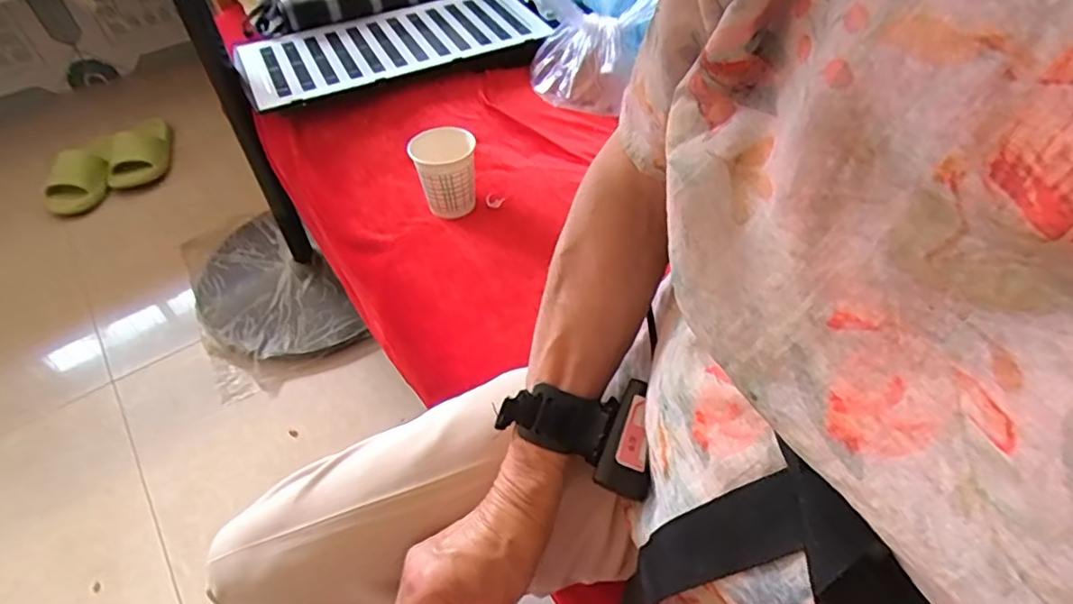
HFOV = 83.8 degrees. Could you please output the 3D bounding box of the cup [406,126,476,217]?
[{"bbox_3d":[-0.100,-0.145,0.660,0.065,0.078,0.064,-1,51,1],"label":"cup"}]

